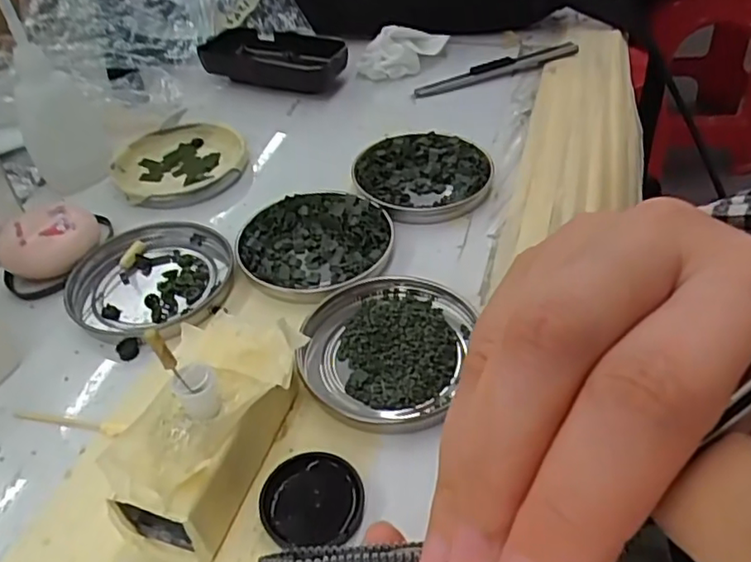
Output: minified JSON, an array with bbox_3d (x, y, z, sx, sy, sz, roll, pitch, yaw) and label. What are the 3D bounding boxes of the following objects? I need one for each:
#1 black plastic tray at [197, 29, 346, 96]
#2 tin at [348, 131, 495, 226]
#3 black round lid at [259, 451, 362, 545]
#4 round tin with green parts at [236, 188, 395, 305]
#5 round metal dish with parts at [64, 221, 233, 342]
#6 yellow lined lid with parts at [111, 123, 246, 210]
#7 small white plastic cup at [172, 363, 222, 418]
[{"bbox_3d":[-0.075,-0.166,0.474,0.112,0.025,0.050,11,46,18],"label":"black plastic tray"},{"bbox_3d":[0.027,-0.061,0.361,0.076,0.010,0.071,-6,42,0],"label":"tin"},{"bbox_3d":[-0.022,0.076,0.224,0.035,0.009,0.034,-3,42,3],"label":"black round lid"},{"bbox_3d":[-0.031,-0.020,0.324,0.076,0.009,0.075,-5,42,0],"label":"round tin with green parts"},{"bbox_3d":[-0.112,-0.002,0.314,0.074,0.008,0.077,-3,42,3],"label":"round metal dish with parts"},{"bbox_3d":[-0.121,-0.073,0.390,0.078,0.012,0.081,-3,42,3],"label":"yellow lined lid with parts"},{"bbox_3d":[-0.060,0.038,0.215,0.014,0.017,0.011,-20,44,-15],"label":"small white plastic cup"}]

